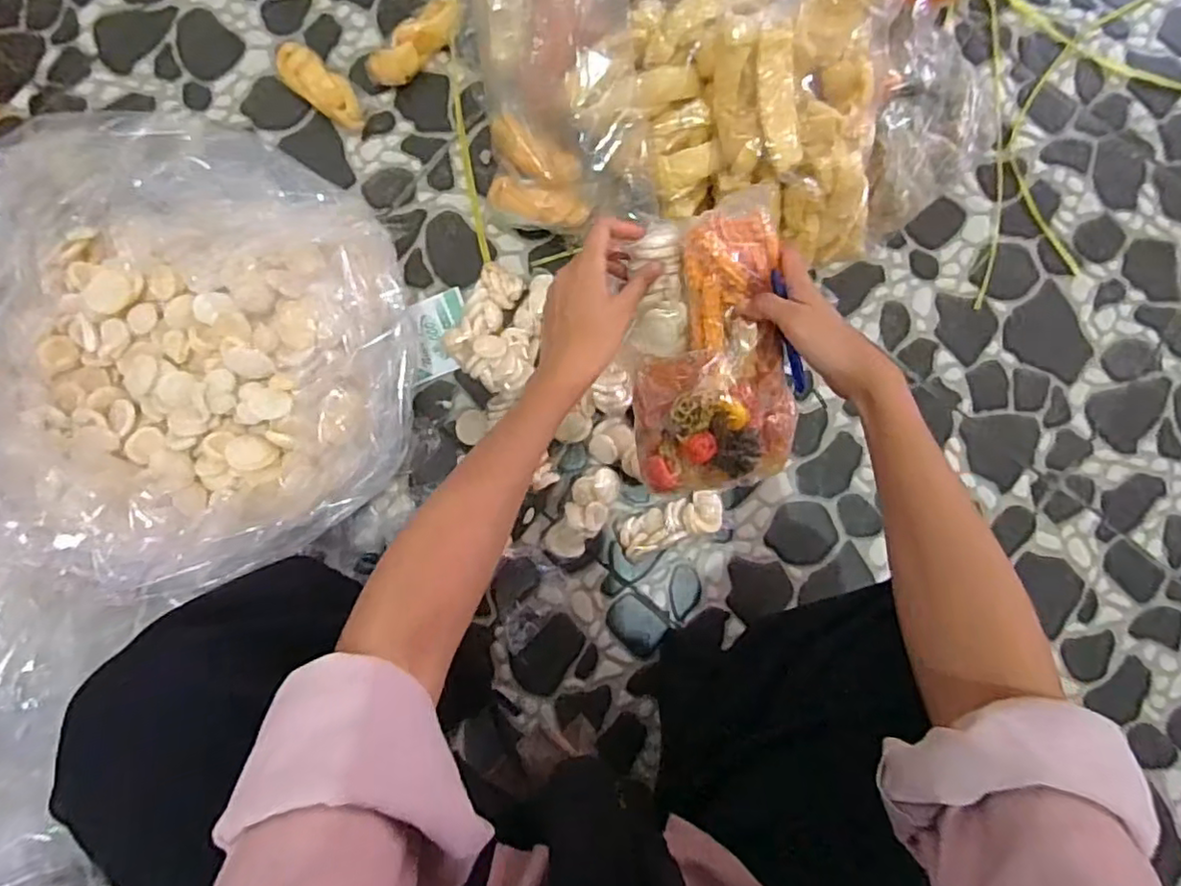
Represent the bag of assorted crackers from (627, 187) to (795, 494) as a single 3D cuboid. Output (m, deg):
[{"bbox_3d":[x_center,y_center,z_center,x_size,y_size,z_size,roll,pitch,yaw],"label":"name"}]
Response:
[{"bbox_3d":[0.093,-0.064,0.487,0.130,0.061,0.215,-14,107,-3],"label":"bag of assorted crackers"}]

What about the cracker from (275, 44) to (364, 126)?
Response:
[{"bbox_3d":[-0.320,-0.423,0.744,0.114,0.029,0.047,38,89,1],"label":"cracker"}]

